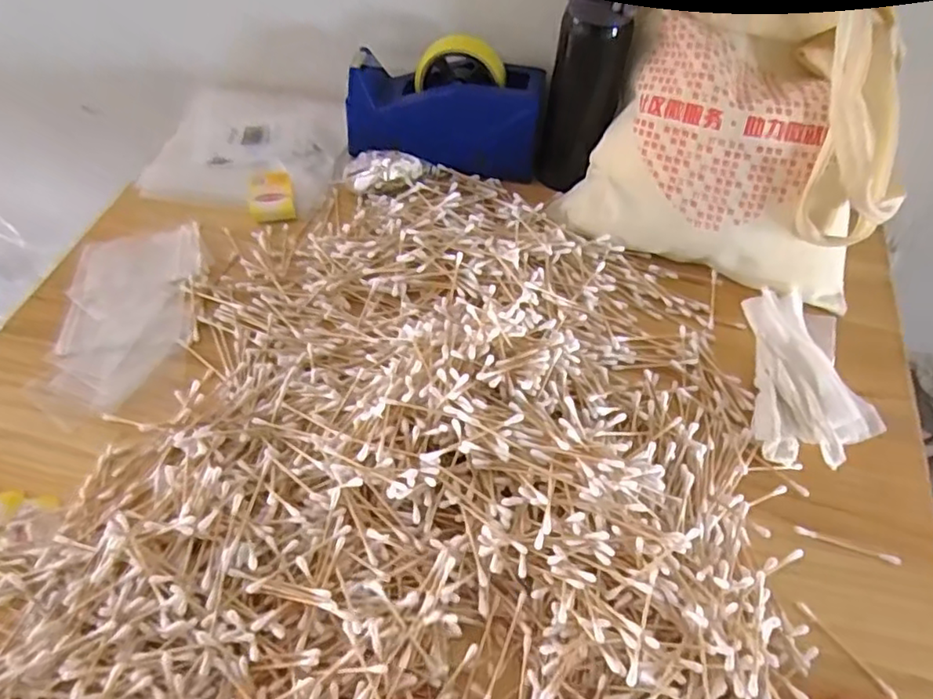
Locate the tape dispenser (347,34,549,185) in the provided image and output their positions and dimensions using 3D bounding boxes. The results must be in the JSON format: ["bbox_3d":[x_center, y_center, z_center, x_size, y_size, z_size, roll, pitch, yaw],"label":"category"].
[{"bbox_3d":[-0.021,-0.249,0.636,0.202,0.101,0.080,14,56,4],"label":"tape dispenser"}]

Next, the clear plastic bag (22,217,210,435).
[{"bbox_3d":[-0.300,-0.031,0.546,0.118,0.009,0.201,-5,55,-1],"label":"clear plastic bag"}]

